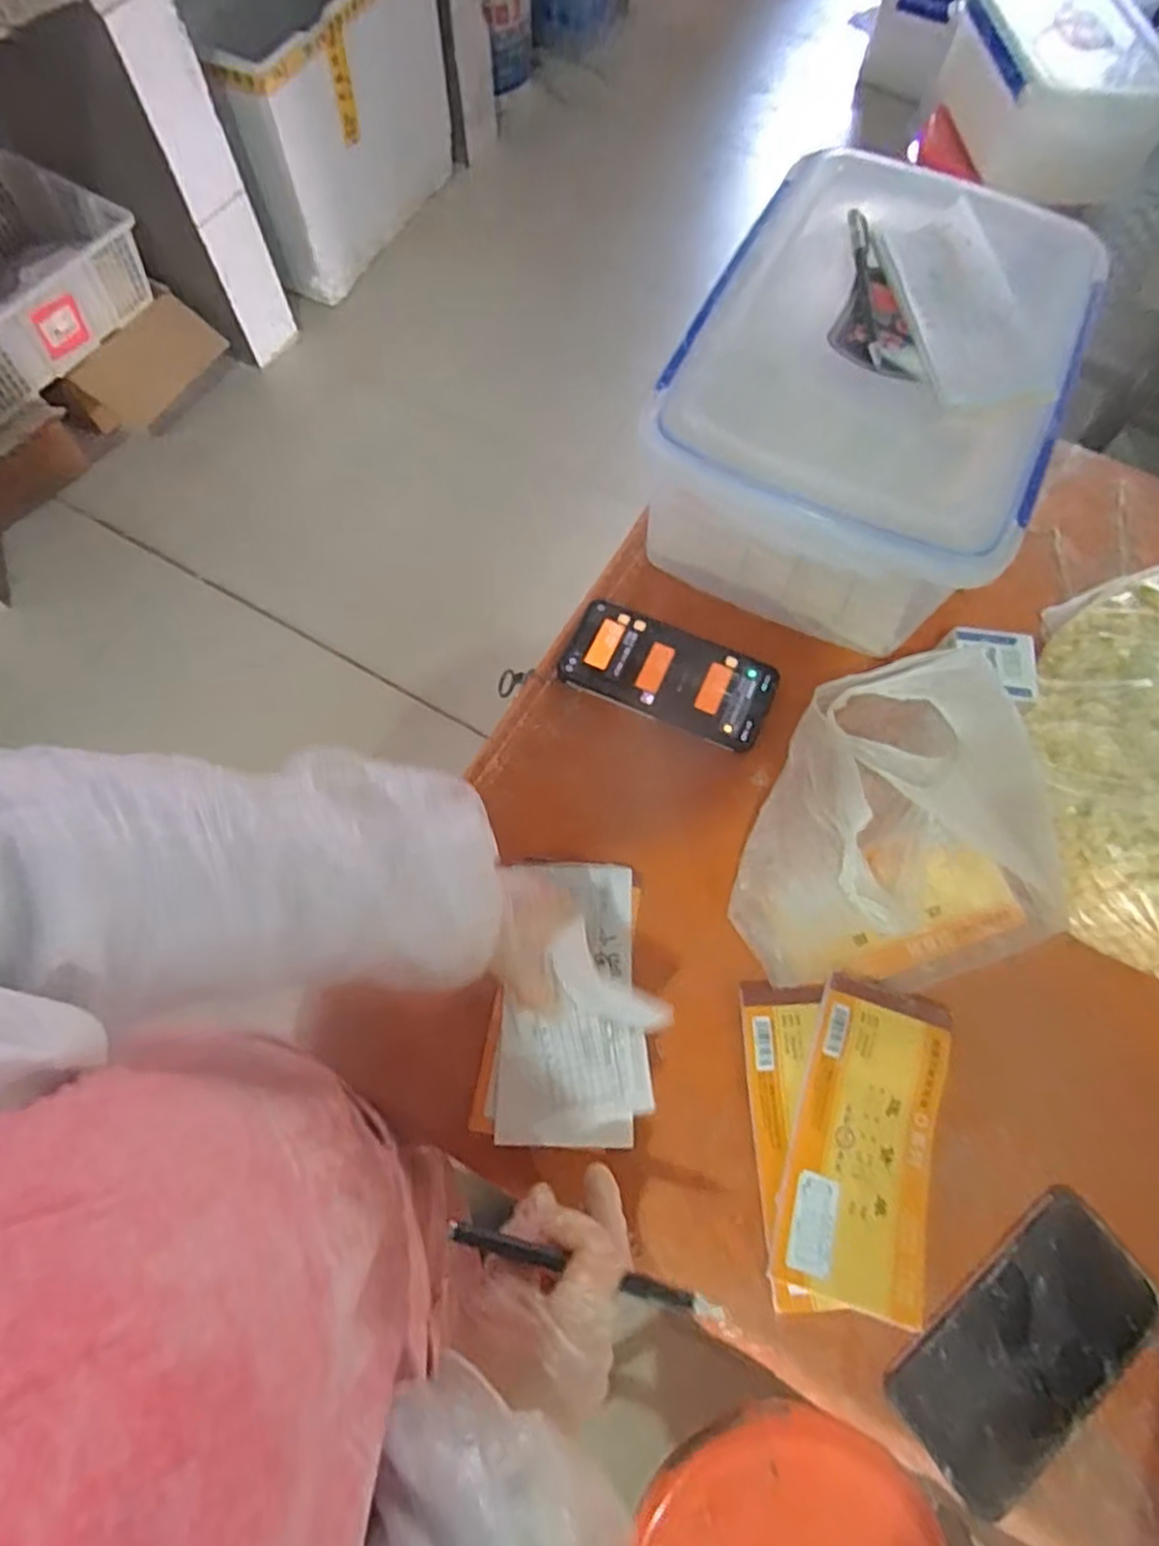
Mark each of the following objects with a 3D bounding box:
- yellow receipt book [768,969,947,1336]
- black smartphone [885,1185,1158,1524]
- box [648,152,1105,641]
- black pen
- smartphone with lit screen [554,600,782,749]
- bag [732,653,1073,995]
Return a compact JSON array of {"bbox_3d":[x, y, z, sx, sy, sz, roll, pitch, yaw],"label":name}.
[{"bbox_3d":[0.178,0.221,0.442,0.096,0.016,0.174,18,68,3],"label":"yellow receipt book"},{"bbox_3d":[0.252,0.321,0.406,0.159,0.013,0.078,-35,73,-13],"label":"black smartphone"},{"bbox_3d":[0.222,-0.291,0.574,0.253,0.155,0.355,25,71,9],"label":"box"},{"bbox_3d":[0.001,0.235,0.344,0.132,0.009,0.009,14,69,5],"label":"black pen"},{"bbox_3d":[0.069,-0.076,0.563,0.158,0.009,0.083,23,70,8],"label":"smartphone with lit screen"},{"bbox_3d":[0.196,0.037,0.452,0.196,0.144,0.178,-13,69,-6],"label":"bag"}]

